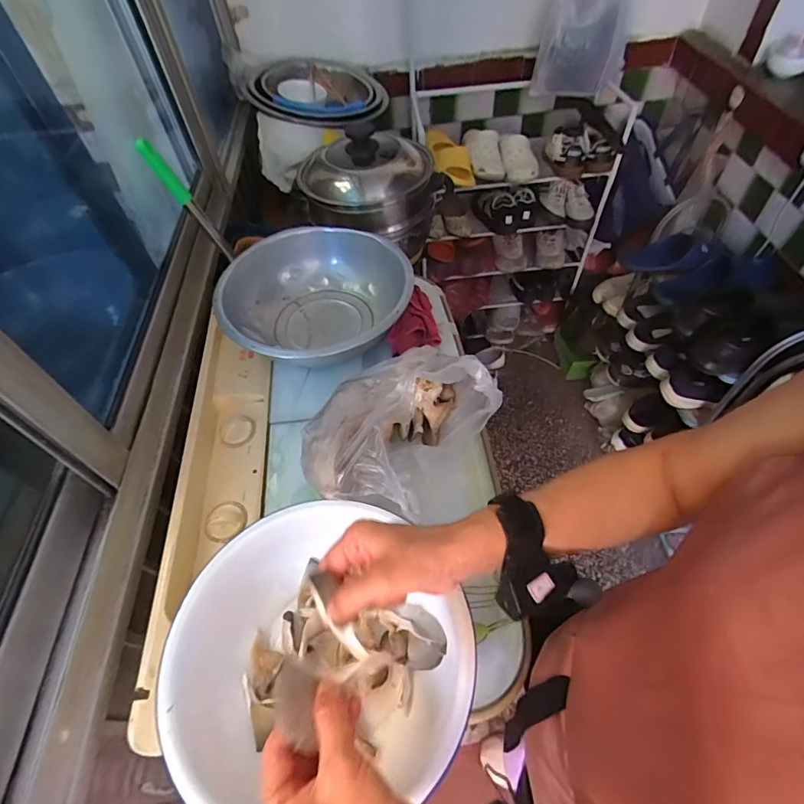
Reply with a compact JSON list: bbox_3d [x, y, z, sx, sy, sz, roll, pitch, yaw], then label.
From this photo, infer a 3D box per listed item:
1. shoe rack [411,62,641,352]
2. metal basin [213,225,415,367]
[{"bbox_3d":[0.402,-0.675,1.738,0.645,0.890,0.389,-6,55,0],"label":"shoe rack"},{"bbox_3d":[-0.144,-0.164,0.809,0.309,0.130,0.310,-2,55,3],"label":"metal basin"}]

